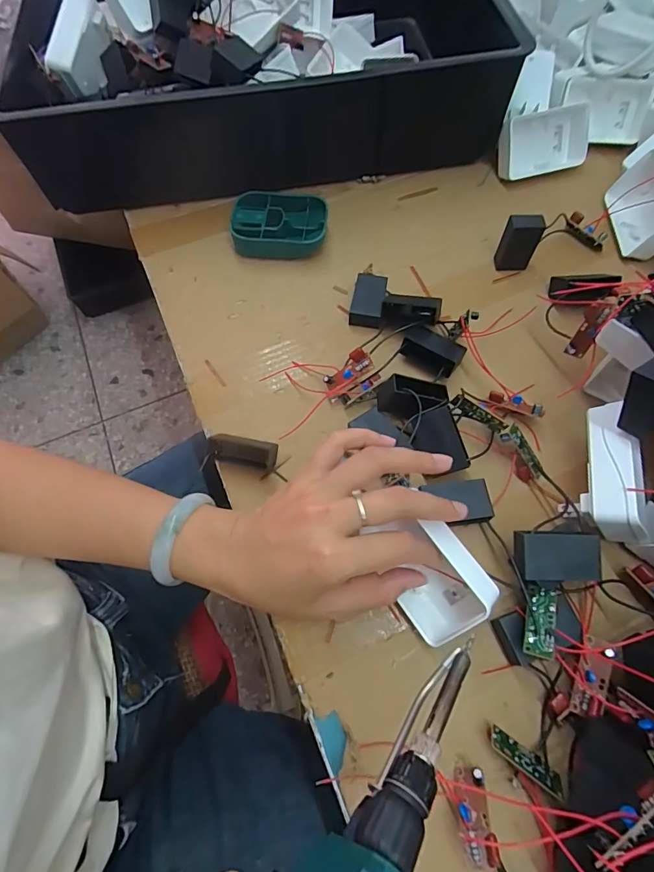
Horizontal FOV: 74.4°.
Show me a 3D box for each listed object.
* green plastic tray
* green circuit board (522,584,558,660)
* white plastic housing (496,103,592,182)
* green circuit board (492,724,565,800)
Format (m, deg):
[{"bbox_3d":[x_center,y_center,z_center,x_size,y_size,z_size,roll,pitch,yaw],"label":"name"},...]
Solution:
[{"bbox_3d":[-0.046,-0.209,0.430,0.090,0.028,0.063,-2,66,1],"label":"green plastic tray"},{"bbox_3d":[0.131,0.112,0.264,0.017,0.006,0.046,22,49,12],"label":"green circuit board"},{"bbox_3d":[0.227,-0.308,0.457,0.094,0.057,0.028,-19,33,-7],"label":"white plastic housing"},{"bbox_3d":[0.115,0.189,0.249,0.043,0.017,0.005,34,114,16],"label":"green circuit board"}]

